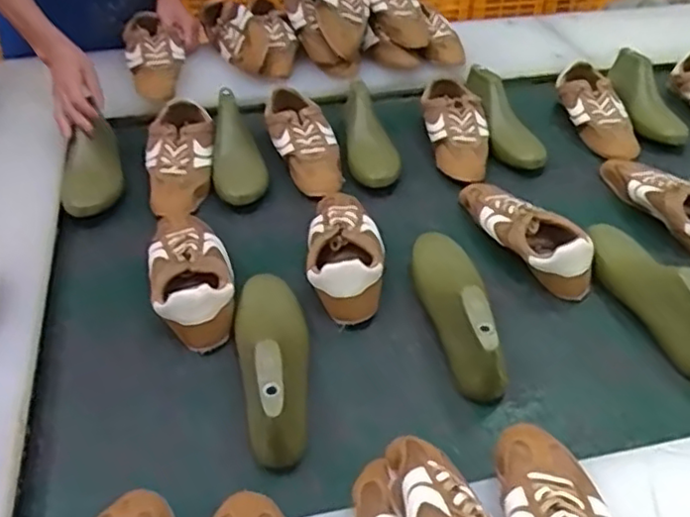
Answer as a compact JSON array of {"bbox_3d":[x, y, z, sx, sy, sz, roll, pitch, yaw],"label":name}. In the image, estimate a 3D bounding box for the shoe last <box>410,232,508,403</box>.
[{"bbox_3d":[0.138,0.048,0.813,0.073,0.094,0.246,-9,43,-8],"label":"shoe last"}]

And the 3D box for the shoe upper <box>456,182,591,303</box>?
[{"bbox_3d":[0.253,-0.049,0.955,0.095,0.070,0.257,-22,46,-20],"label":"shoe upper"}]

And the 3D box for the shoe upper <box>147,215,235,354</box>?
[{"bbox_3d":[-0.201,0.007,0.865,0.105,0.066,0.245,-13,43,-11],"label":"shoe upper"}]

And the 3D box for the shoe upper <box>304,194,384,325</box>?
[{"bbox_3d":[-0.003,-0.021,0.908,0.104,0.074,0.235,-2,42,0],"label":"shoe upper"}]

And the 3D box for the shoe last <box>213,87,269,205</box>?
[{"bbox_3d":[-0.168,-0.171,1.073,0.075,0.074,0.238,-6,42,-4],"label":"shoe last"}]

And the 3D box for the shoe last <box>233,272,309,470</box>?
[{"bbox_3d":[-0.085,0.104,0.753,0.087,0.094,0.247,-10,43,-8],"label":"shoe last"}]

